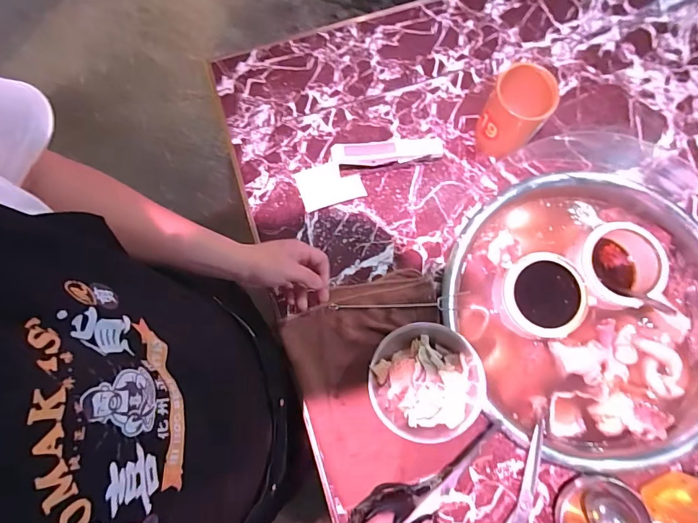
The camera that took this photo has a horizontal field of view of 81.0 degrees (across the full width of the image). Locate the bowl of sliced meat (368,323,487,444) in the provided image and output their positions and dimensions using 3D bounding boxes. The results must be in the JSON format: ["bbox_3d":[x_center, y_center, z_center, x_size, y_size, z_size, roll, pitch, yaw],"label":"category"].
[{"bbox_3d":[0.107,0.165,0.562,0.154,0.062,0.148,0,78,1],"label":"bowl of sliced meat"}]

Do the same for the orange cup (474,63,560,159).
[{"bbox_3d":[0.240,-0.214,0.606,0.081,0.140,0.081,0,78,1],"label":"orange cup"}]

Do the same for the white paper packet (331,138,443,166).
[{"bbox_3d":[0.059,-0.163,0.636,0.167,0.066,0.028,-5,78,0],"label":"white paper packet"}]

